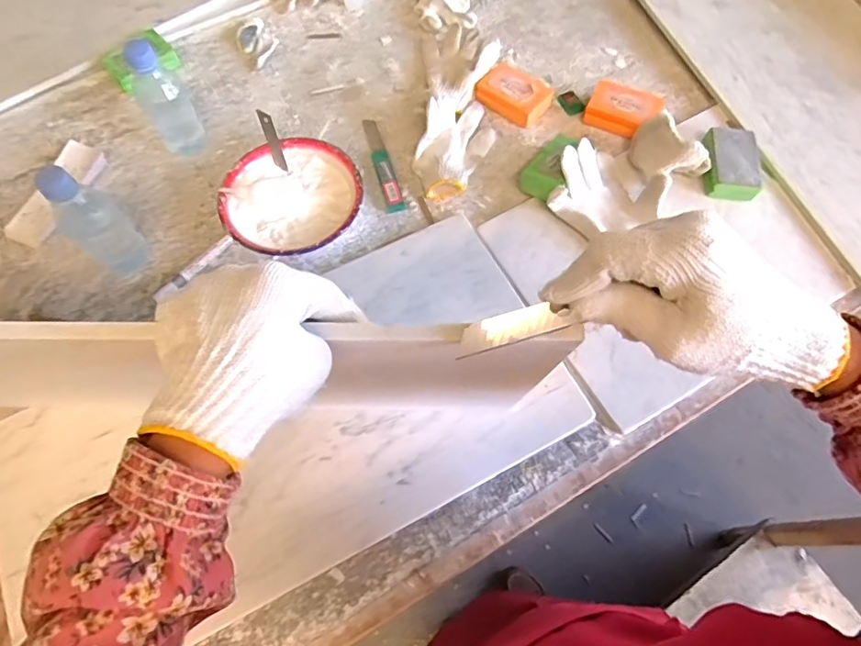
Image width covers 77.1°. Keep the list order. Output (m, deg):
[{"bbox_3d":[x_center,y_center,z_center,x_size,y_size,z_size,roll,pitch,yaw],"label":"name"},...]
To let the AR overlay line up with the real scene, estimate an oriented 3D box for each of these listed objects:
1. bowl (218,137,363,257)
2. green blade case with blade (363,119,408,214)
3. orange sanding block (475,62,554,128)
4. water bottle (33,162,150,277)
[{"bbox_3d":[-0.174,-0.153,0.695,0.168,0.050,0.169,0,66,1],"label":"bowl"},{"bbox_3d":[-0.067,-0.223,0.742,0.023,0.012,0.168,-16,66,-6],"label":"green blade case with blade"},{"bbox_3d":[0.121,-0.332,0.781,0.101,0.036,0.068,36,71,16],"label":"orange sanding block"},{"bbox_3d":[-0.369,-0.104,0.607,0.059,0.159,0.055,-42,71,-16],"label":"water bottle"}]

